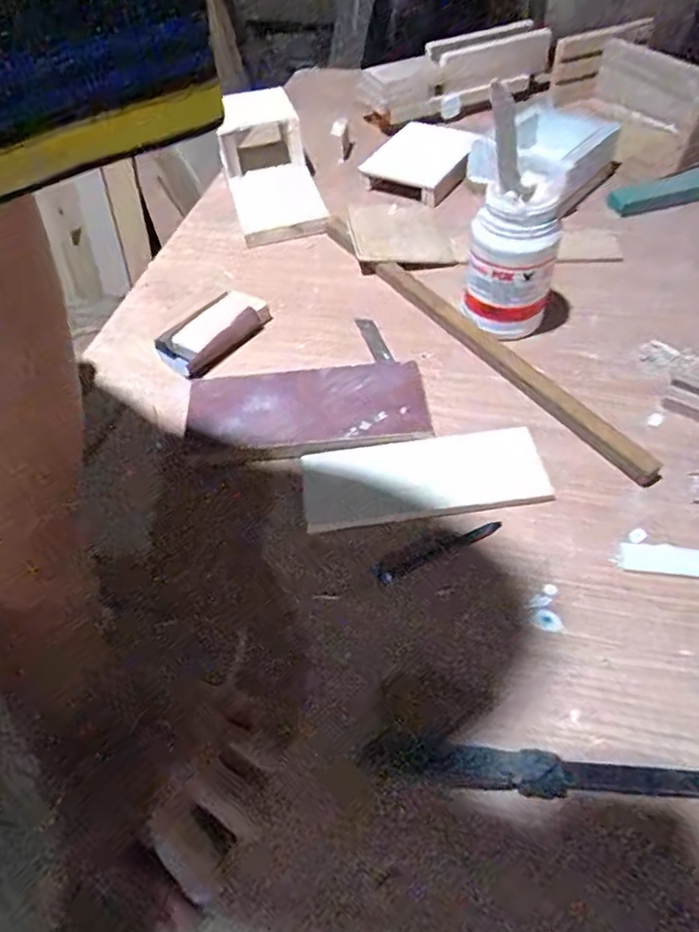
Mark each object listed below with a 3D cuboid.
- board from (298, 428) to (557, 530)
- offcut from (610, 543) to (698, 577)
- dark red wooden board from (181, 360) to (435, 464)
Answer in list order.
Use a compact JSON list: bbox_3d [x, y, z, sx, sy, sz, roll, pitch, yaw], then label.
[{"bbox_3d":[0.059,0.007,0.468,0.191,0.015,0.074,-9,53,-2],"label":"board"},{"bbox_3d":[0.233,0.066,0.415,0.080,0.004,0.023,7,55,10],"label":"offcut"},{"bbox_3d":[-0.040,-0.051,0.518,0.212,0.015,0.103,-6,53,0],"label":"dark red wooden board"}]

